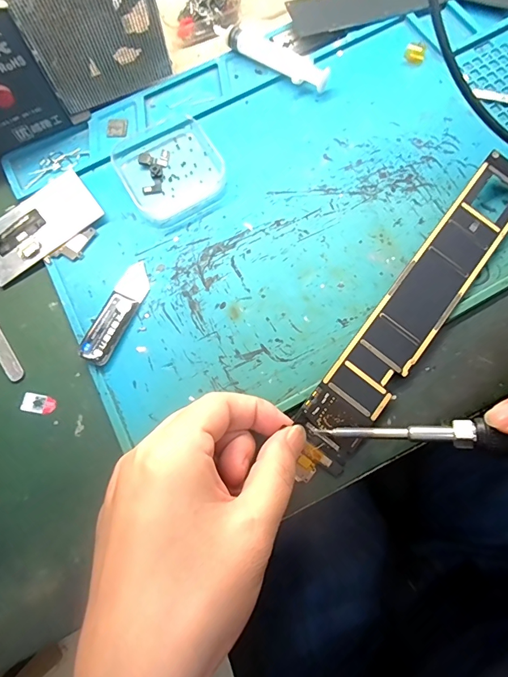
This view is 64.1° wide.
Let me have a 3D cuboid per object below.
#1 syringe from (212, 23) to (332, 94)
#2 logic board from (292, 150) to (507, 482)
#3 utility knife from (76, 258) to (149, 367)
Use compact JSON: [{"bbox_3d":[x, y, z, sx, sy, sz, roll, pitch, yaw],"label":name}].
[{"bbox_3d":[0.014,-0.202,0.288,0.091,0.015,0.020,35,78,11],"label":"syringe"},{"bbox_3d":[0.092,-0.019,0.230,0.035,0.008,0.217,36,81,11],"label":"logic board"},{"bbox_3d":[-0.082,-0.017,0.244,0.019,0.007,0.067,23,76,9],"label":"utility knife"}]

